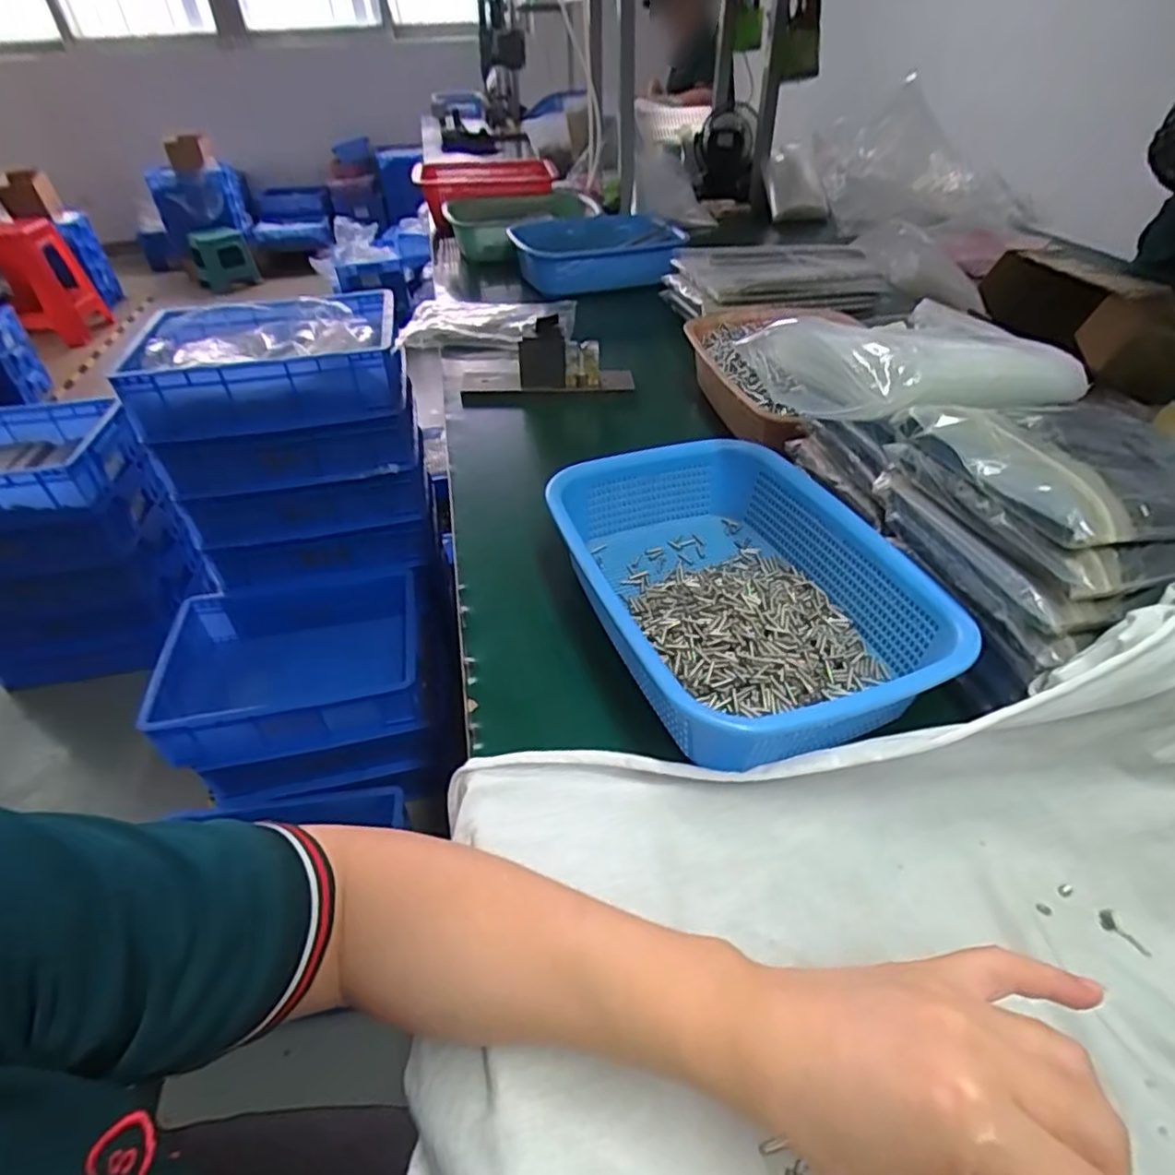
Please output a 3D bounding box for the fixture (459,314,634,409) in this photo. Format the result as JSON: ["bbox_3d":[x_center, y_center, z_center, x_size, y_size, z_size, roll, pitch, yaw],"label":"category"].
[{"bbox_3d":[-0.055,-0.277,0.794,0.207,0.074,0.065,-5,41,-2],"label":"fixture"}]

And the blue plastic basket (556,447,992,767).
[{"bbox_3d":[0.109,-0.004,0.472,0.209,0.068,0.289,-18,43,-17],"label":"blue plastic basket"}]

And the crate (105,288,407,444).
[{"bbox_3d":[-0.543,-0.397,1.138,0.420,0.121,0.320,-10,42,-9],"label":"crate"}]

